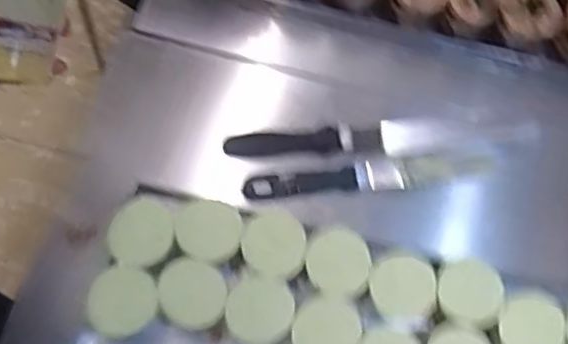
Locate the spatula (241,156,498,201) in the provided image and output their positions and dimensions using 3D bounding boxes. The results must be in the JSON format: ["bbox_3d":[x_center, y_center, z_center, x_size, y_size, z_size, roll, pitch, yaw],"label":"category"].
[{"bbox_3d":[0.086,0.005,0.654,0.248,0.015,0.029,-4,72,-4],"label":"spatula"}]

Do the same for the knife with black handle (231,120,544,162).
[{"bbox_3d":[0.096,-0.037,0.661,0.306,0.024,0.037,-3,71,-3],"label":"knife with black handle"}]

